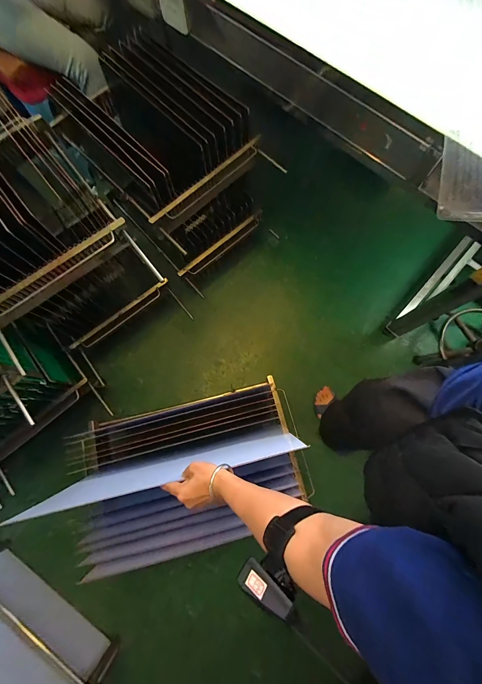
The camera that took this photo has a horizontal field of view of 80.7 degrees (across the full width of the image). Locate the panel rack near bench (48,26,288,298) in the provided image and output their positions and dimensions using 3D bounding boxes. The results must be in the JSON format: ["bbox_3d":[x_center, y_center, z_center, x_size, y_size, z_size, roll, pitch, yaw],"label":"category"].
[{"bbox_3d":[-0.253,-0.604,0.999,0.457,0.416,0.562,-43,79,-8],"label":"panel rack near bench"}]

